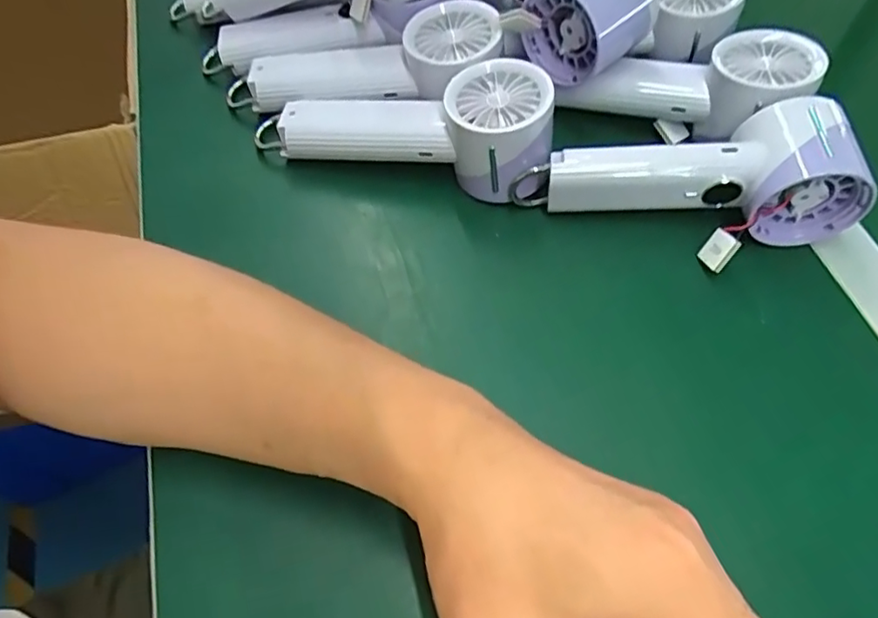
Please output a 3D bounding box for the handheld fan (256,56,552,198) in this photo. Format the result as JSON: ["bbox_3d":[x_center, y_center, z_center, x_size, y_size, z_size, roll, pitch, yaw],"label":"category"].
[{"bbox_3d":[-0.025,-0.111,0.376,0.196,0.060,0.060,4,59,18],"label":"handheld fan"}]

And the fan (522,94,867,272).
[{"bbox_3d":[0.145,-0.068,0.336,0.179,0.069,0.070,-7,59,-3],"label":"fan"}]

